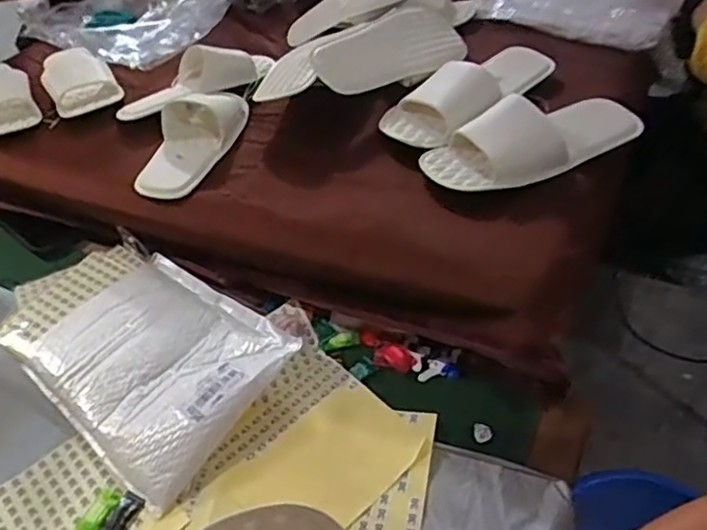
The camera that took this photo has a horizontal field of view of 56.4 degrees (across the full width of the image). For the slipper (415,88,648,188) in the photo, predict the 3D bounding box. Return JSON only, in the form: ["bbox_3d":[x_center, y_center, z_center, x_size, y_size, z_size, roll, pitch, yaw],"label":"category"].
[{"bbox_3d":[0.217,-0.160,0.778,0.262,0.062,0.100,-22,46,-14],"label":"slipper"}]

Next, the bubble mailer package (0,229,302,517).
[{"bbox_3d":[-0.240,0.088,0.756,0.335,0.036,0.235,26,54,30],"label":"bubble mailer package"}]

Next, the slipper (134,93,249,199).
[{"bbox_3d":[-0.213,-0.166,0.862,0.105,0.048,0.204,3,45,11],"label":"slipper"}]

